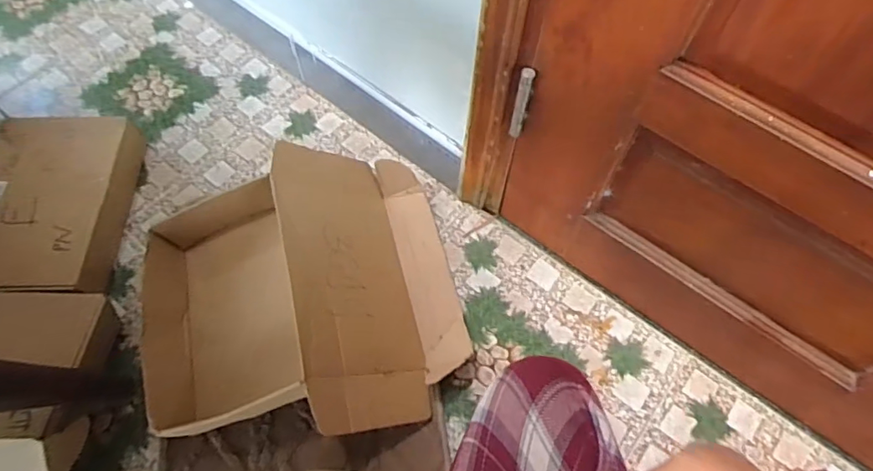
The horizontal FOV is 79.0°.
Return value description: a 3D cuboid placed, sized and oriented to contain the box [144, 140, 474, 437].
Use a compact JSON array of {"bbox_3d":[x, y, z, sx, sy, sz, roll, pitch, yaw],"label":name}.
[{"bbox_3d":[-0.193,0.077,0.741,0.441,0.130,0.413,-13,63,-9],"label":"box"}]

